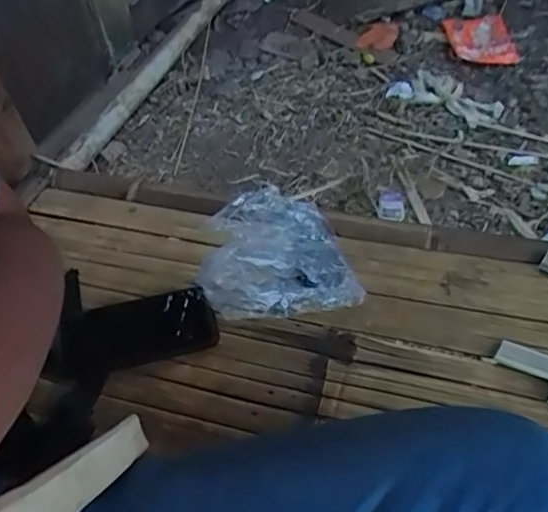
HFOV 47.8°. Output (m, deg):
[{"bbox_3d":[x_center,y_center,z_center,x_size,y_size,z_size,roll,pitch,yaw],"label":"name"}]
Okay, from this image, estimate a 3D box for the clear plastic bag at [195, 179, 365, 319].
[{"bbox_3d":[-0.003,-0.003,0.676,0.162,0.063,0.153,-12,47,-5],"label":"clear plastic bag"}]

